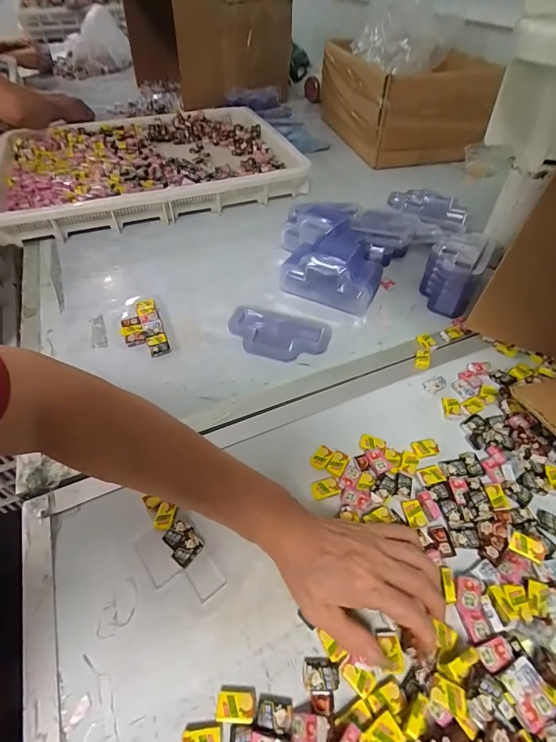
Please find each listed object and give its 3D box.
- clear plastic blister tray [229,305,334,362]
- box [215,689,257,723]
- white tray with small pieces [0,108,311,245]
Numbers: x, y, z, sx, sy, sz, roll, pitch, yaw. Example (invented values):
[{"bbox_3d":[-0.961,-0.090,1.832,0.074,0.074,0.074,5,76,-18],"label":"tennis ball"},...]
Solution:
[{"bbox_3d":[-0.004,-0.050,0.521,0.139,0.020,0.082,19,52,17],"label":"clear plastic blister tray"},{"bbox_3d":[-0.030,0.245,0.276,0.027,0.007,0.018,-1,49,0],"label":"box"},{"bbox_3d":[-0.299,-0.472,0.861,0.640,0.061,0.480,-19,52,-15],"label":"white tray with small pieces"}]

